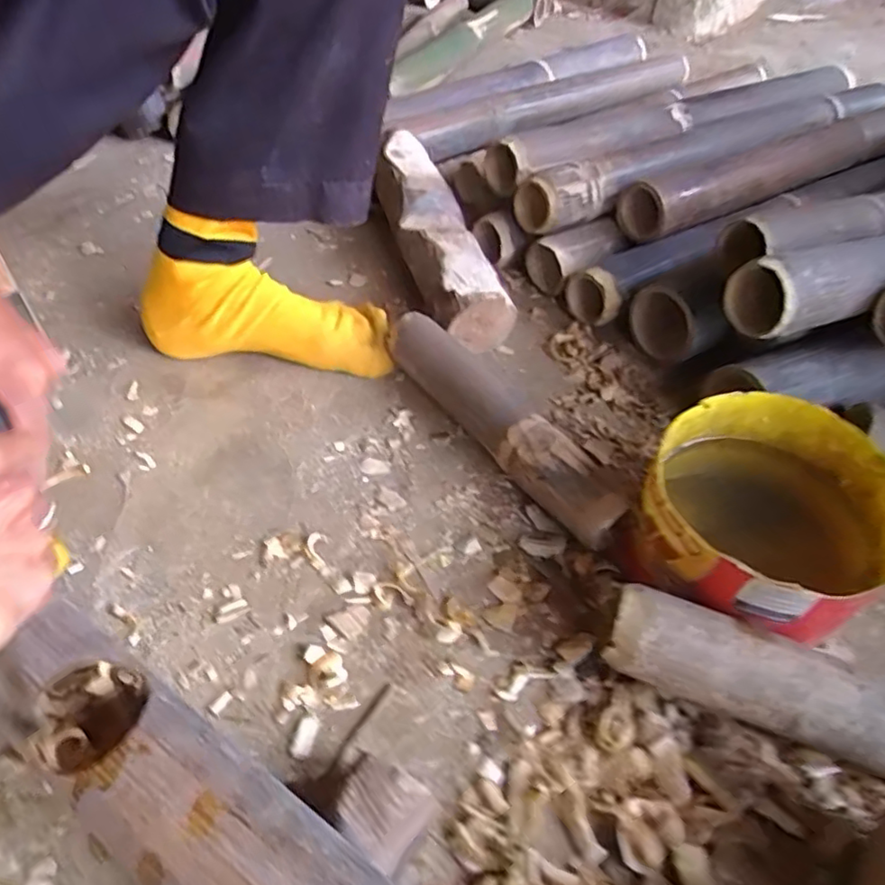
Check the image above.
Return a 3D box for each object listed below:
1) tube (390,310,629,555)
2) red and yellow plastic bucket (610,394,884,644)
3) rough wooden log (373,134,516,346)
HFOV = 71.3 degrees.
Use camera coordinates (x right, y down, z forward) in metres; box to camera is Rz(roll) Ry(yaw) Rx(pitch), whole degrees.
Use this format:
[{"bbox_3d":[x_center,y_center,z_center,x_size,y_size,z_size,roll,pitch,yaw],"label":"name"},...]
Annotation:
[{"bbox_3d":[0.042,-0.016,0.495,0.045,0.054,0.251,-27,56,-26],"label":"tube"},{"bbox_3d":[0.199,0.054,0.403,0.141,0.103,0.143,3,48,-3],"label":"red and yellow plastic bucket"},{"bbox_3d":[-0.012,-0.213,0.650,0.078,0.081,0.307,-11,50,-15],"label":"rough wooden log"}]

